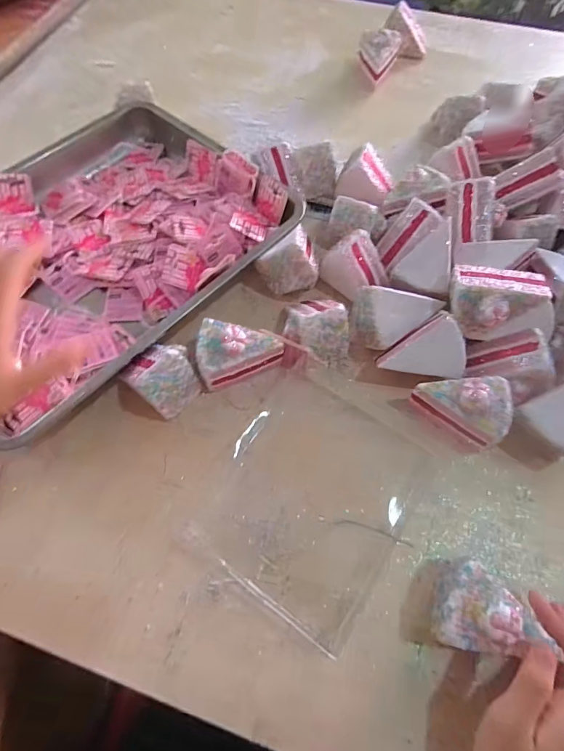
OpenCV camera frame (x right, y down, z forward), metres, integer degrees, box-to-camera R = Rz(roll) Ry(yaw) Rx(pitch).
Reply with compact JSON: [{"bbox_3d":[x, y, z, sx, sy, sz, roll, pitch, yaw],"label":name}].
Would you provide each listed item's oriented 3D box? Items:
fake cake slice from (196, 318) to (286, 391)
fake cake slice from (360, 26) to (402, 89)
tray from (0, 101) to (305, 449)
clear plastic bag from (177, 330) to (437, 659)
[{"bbox_3d":[-0.048,-0.030,0.430,0.087,0.058,0.057,-21,65,-11],"label":"fake cake slice"},{"bbox_3d":[0.160,-0.540,0.692,0.066,0.059,0.078,14,64,7],"label":"fake cake slice"},{"bbox_3d":[-0.240,-0.165,0.504,0.369,0.047,0.433,39,69,18],"label":"tray"},{"bbox_3d":[0.031,0.100,0.390,0.177,0.031,0.219,30,66,14],"label":"clear plastic bag"}]

